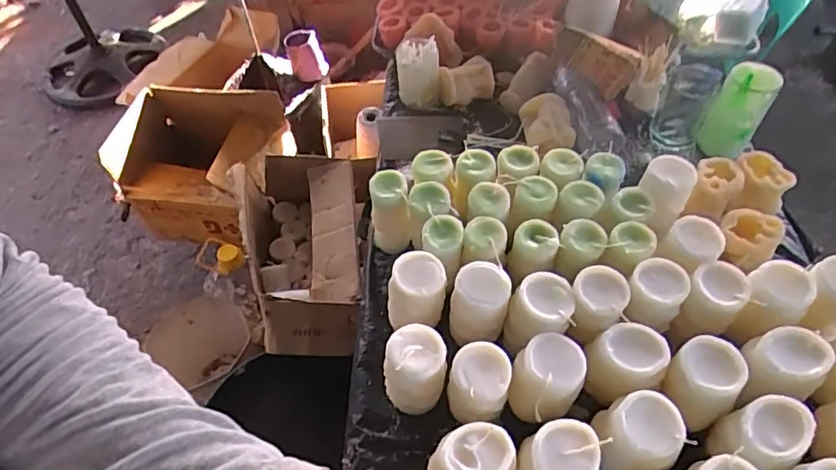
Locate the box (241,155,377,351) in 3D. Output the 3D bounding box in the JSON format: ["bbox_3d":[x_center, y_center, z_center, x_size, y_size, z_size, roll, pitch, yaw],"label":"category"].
[{"bbox_3d":[-0.228,0.036,1.144,0.222,0.160,0.459,-10,53,-5],"label":"box"}]

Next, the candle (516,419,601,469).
[{"bbox_3d":[0.133,0.228,0.544,0.076,0.100,0.065,-10,53,-5],"label":"candle"}]

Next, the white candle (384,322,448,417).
[{"bbox_3d":[-0.003,0.146,0.601,0.062,0.105,0.055,0,53,2],"label":"white candle"}]

